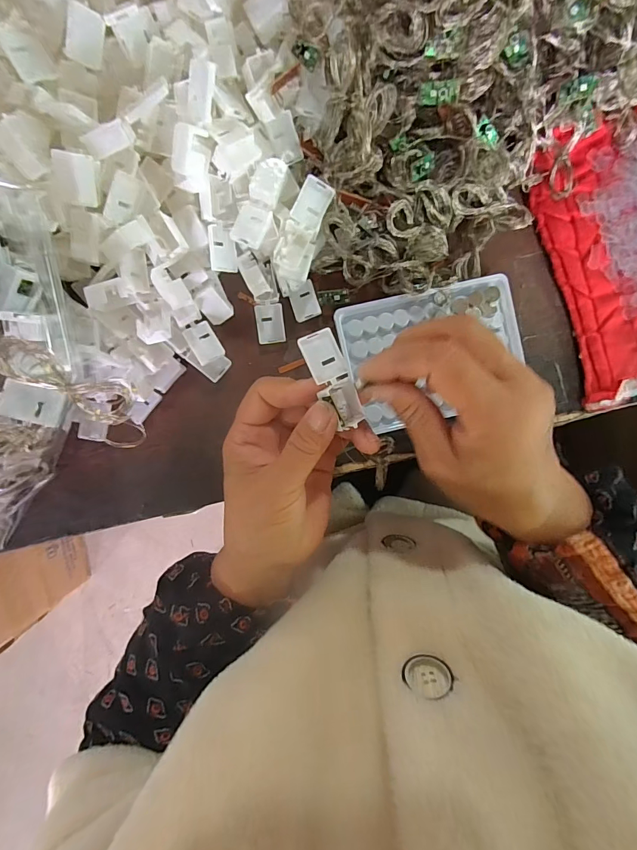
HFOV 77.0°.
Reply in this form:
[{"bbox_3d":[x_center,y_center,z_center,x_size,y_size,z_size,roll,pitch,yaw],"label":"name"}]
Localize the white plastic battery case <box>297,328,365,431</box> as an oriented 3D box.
[{"bbox_3d":[0.009,-0.026,0.222,0.020,0.017,0.053,-28,106,1],"label":"white plastic battery case"}]

